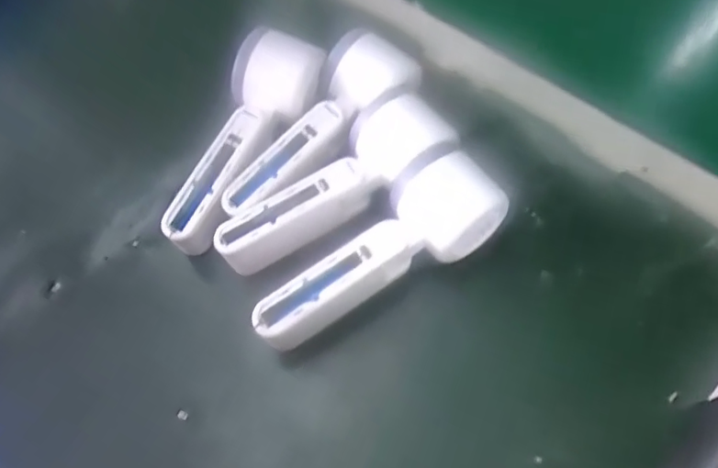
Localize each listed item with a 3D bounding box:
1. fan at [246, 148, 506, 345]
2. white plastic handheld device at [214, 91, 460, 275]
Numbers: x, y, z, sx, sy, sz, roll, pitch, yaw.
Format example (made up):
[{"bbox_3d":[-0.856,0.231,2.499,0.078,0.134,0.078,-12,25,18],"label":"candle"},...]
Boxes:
[{"bbox_3d":[0.011,0.012,0.336,0.167,0.047,0.055,-33,64,-14],"label":"fan"},{"bbox_3d":[-0.015,-0.031,0.364,0.163,0.044,0.053,-37,64,-2],"label":"white plastic handheld device"}]

